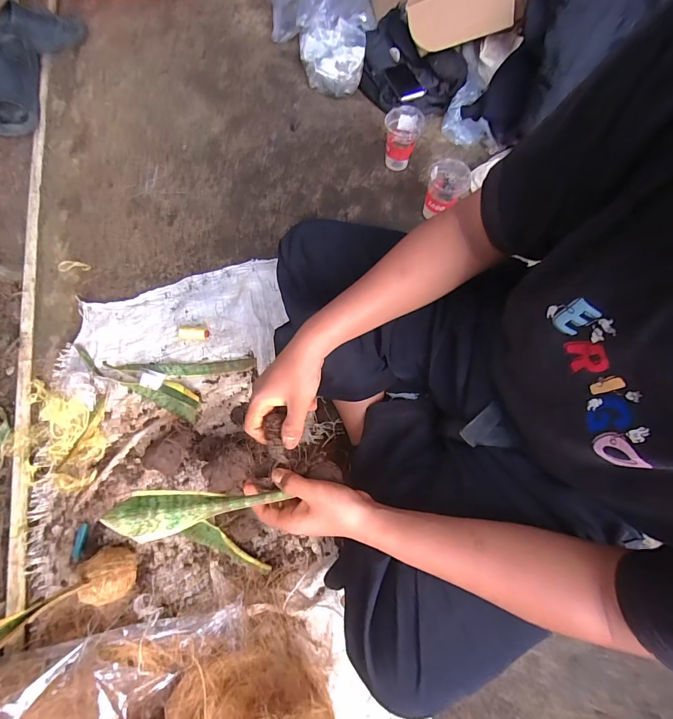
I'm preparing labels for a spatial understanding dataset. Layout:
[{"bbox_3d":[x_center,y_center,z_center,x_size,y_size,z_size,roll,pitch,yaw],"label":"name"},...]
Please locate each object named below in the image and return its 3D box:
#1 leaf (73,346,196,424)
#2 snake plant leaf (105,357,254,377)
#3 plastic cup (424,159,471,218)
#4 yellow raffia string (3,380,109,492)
[{"bbox_3d":[-0.378,0.034,0.675,0.266,0.027,0.051,23,69,6],"label":"leaf"},{"bbox_3d":[-0.301,0.015,0.696,0.282,0.012,0.034,-2,69,-4],"label":"snake plant leaf"},{"bbox_3d":[0.244,-0.376,0.827,0.086,0.118,0.087,1,68,-3],"label":"plastic cup"},{"bbox_3d":[-0.490,0.134,0.635,0.167,0.027,0.162,10,68,1],"label":"yellow raffia string"}]

